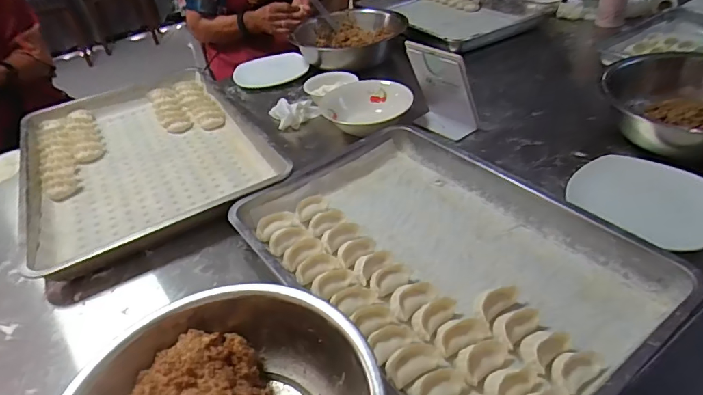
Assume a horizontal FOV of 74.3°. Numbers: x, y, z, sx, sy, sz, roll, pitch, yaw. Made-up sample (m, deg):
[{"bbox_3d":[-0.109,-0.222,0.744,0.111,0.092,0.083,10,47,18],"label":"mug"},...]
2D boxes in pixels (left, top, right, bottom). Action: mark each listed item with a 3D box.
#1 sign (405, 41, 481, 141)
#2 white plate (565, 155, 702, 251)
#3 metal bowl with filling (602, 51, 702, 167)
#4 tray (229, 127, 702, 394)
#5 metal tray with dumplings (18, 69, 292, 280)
[{"bbox_3d":[0.166,-0.196,0.811,0.116,0.147,0.075,28,50,36],"label":"sign"},{"bbox_3d":[0.386,0.002,0.617,0.179,0.017,0.117,22,72,41],"label":"white plate"},{"bbox_3d":[0.544,-0.142,0.737,0.240,0.102,0.216,4,39,14],"label":"metal bowl with filling"},{"bbox_3d":[0.107,0.065,0.583,0.365,0.043,0.492,-26,42,-22],"label":"tray"},{"bbox_3d":[-0.401,-0.091,0.877,0.389,0.046,0.593,-24,41,-20],"label":"metal tray with dumplings"}]

